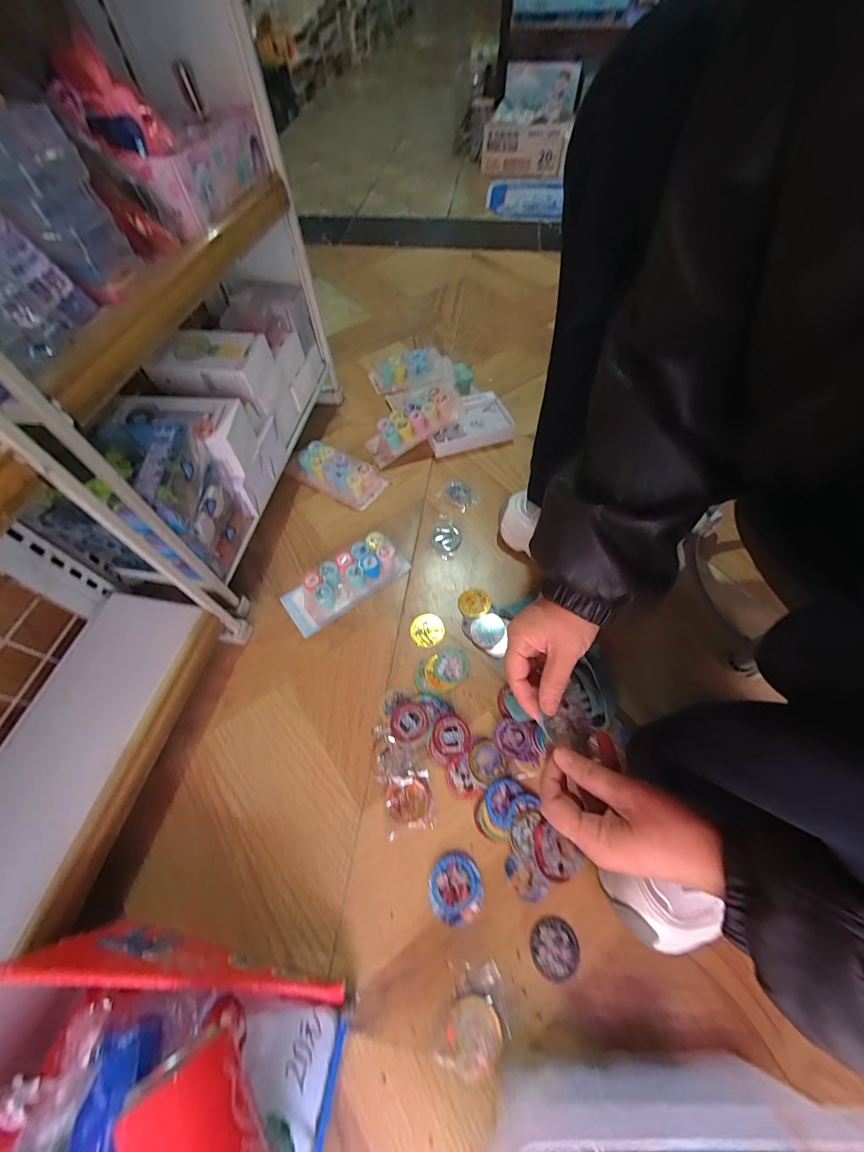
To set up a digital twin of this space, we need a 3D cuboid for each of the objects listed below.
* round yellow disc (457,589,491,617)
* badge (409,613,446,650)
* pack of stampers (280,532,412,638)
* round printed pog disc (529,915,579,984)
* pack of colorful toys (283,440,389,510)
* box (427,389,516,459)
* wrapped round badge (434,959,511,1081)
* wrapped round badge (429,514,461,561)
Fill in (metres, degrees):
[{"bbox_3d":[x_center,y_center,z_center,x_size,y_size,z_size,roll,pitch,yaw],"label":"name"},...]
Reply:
[{"bbox_3d":[0.060,0.038,0.572,0.044,0.004,0.048,0,60,1],"label":"round yellow disc"},{"bbox_3d":[-0.006,0.073,0.549,0.046,0.004,0.048,0,60,1],"label":"badge"},{"bbox_3d":[-0.124,0.001,0.576,0.182,0.040,0.076,-33,65,-17],"label":"pack of stampers"},{"bbox_3d":[0.116,0.350,0.380,0.044,0.004,0.043,0,60,1],"label":"round printed pog disc"},{"bbox_3d":[-0.166,-0.175,0.688,0.164,0.038,0.075,24,63,14],"label":"pack of colorful toys"},{"bbox_3d":[0.066,-0.281,0.750,0.157,0.036,0.110,-17,61,-8],"label":"box"},{"bbox_3d":[0.037,0.391,0.357,0.058,0.018,0.070,2,60,2],"label":"wrapped round badge"},{"bbox_3d":[0.021,-0.063,0.628,0.046,0.011,0.086,-8,60,-3],"label":"wrapped round badge"}]

